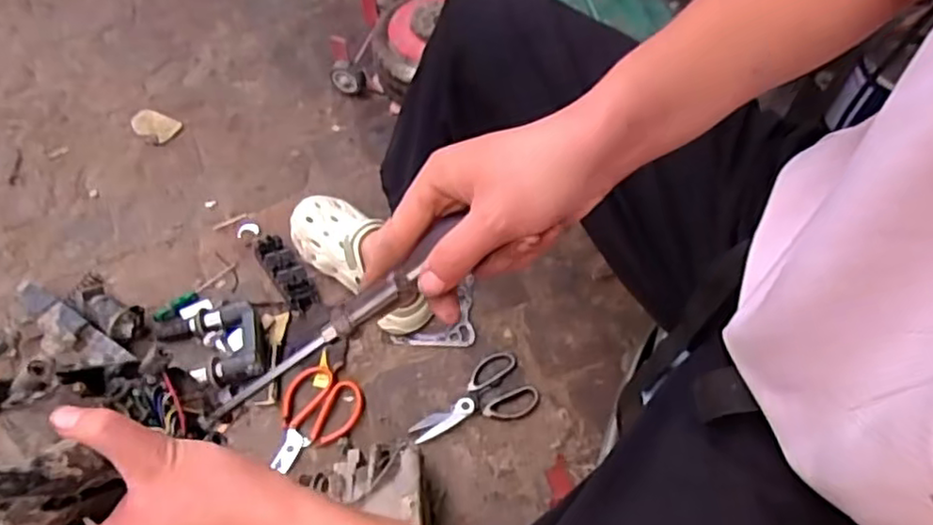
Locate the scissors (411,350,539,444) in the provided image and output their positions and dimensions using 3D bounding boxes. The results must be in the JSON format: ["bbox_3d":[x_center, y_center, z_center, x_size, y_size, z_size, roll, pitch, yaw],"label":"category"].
[{"bbox_3d":[0.008,0.195,0.916,0.174,0.012,0.094,-27,60,-15],"label":"scissors"}]

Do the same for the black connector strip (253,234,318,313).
[{"bbox_3d":[-0.274,0.011,1.012,0.050,0.032,0.139,-32,62,-18],"label":"black connector strip"}]

